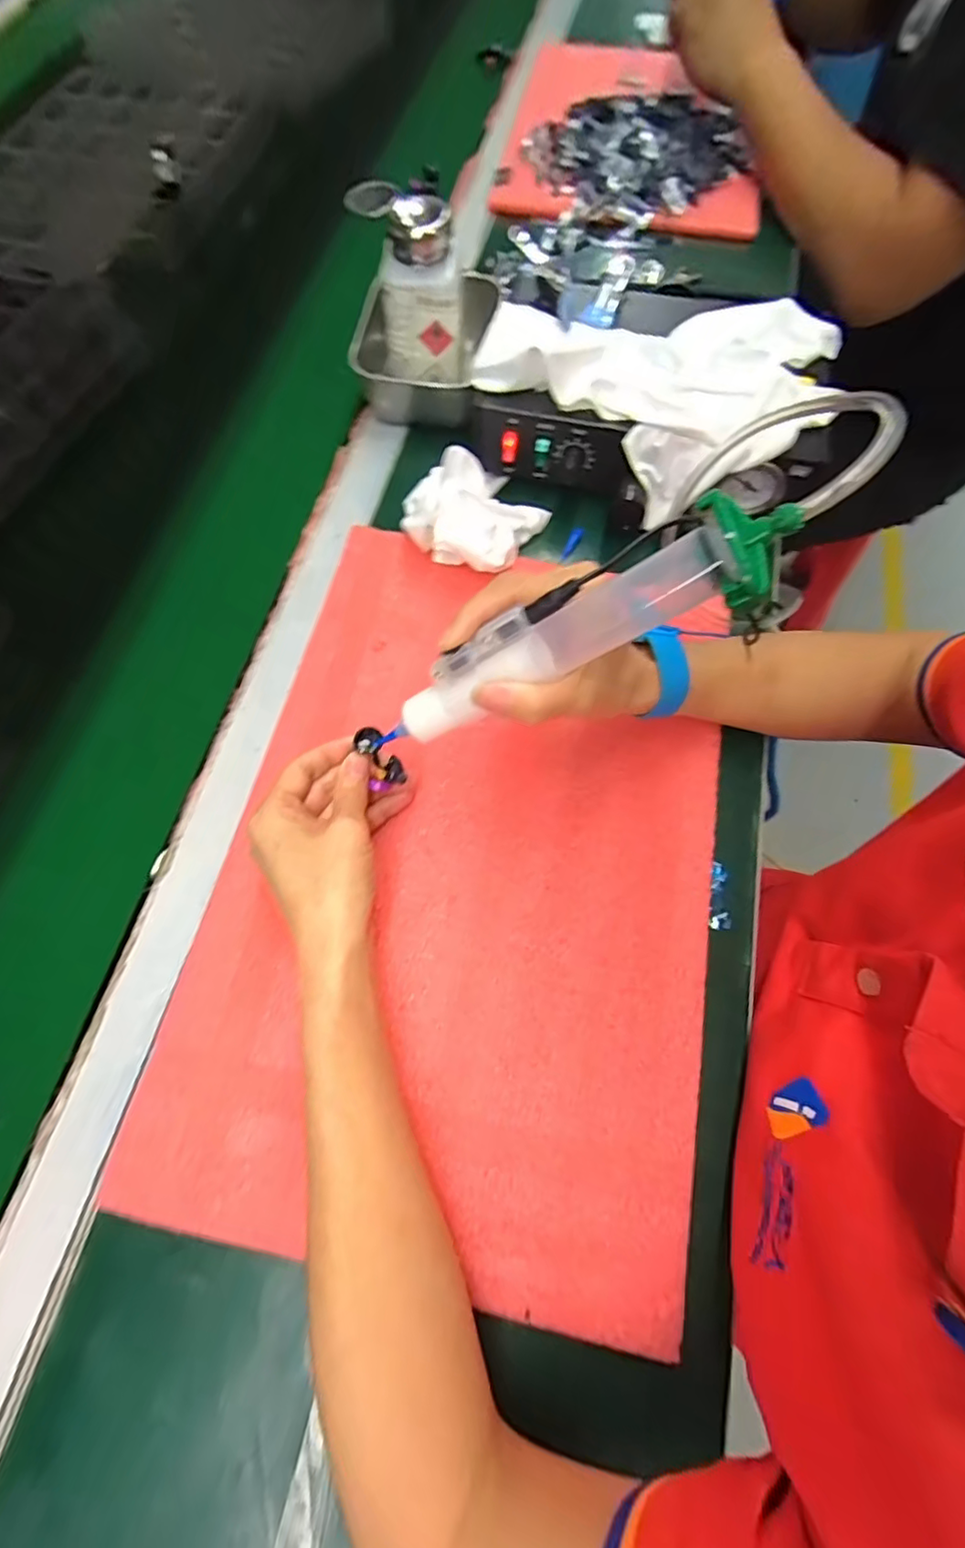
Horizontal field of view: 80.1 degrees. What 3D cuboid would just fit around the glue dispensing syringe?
[{"bbox_3d":[0.026,-0.054,0.245,0.196,0.025,0.041,-22,65,30],"label":"glue dispensing syringe"}]

